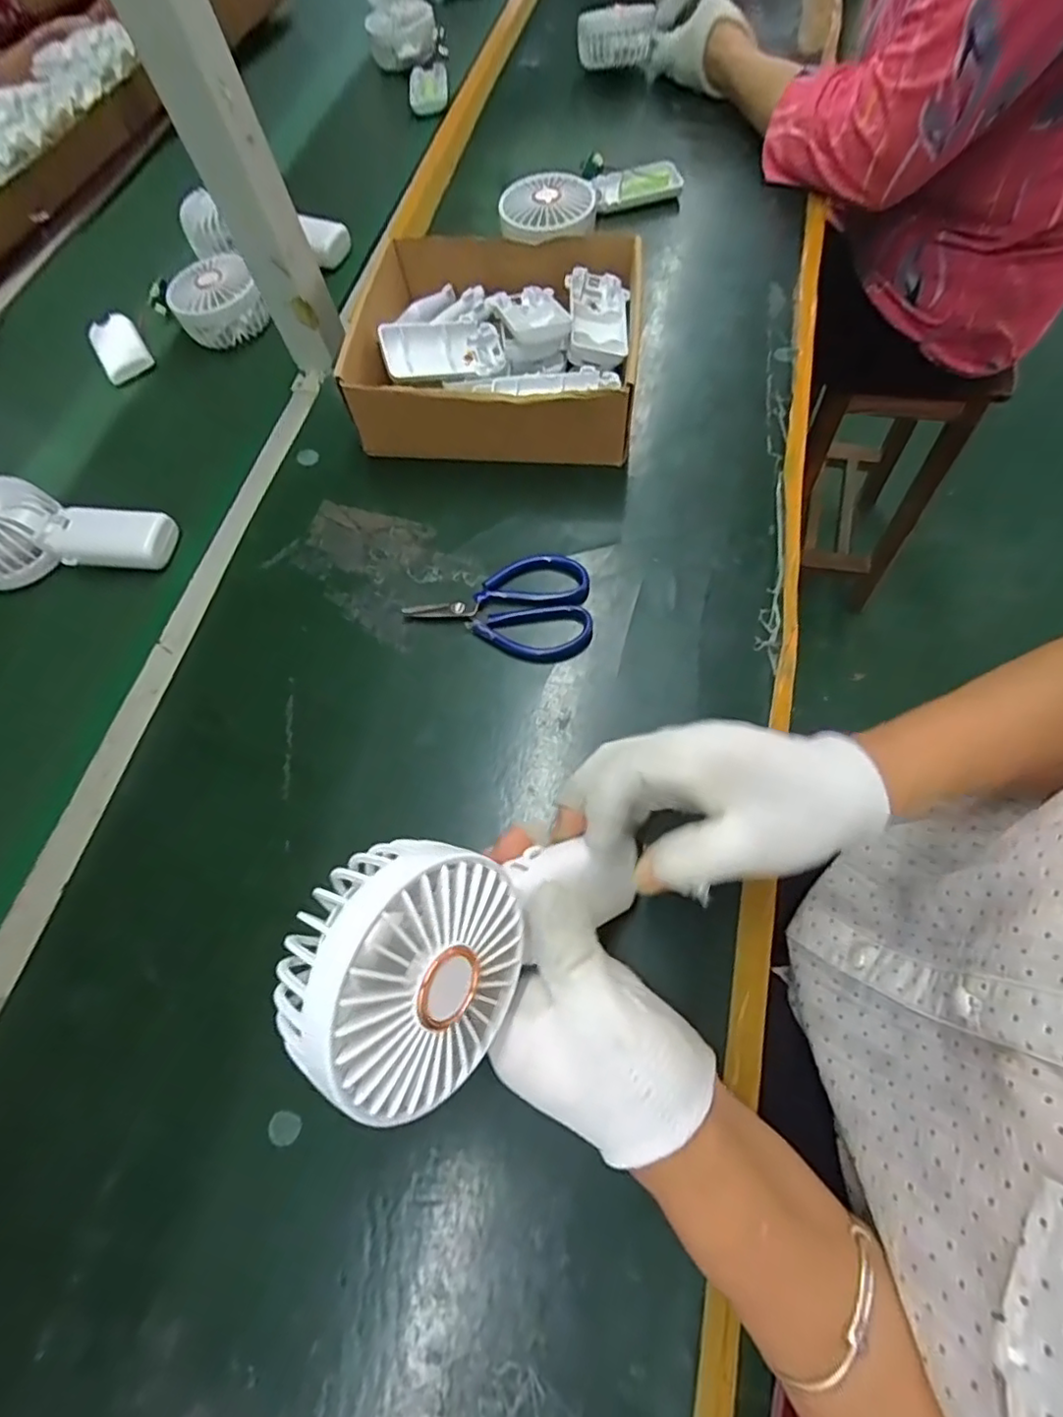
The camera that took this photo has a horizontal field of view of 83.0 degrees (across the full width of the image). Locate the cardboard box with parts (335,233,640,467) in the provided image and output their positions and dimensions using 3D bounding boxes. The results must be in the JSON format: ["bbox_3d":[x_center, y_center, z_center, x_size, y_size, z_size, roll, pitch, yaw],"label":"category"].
[{"bbox_3d":[-0.024,-0.290,0.482,0.213,0.065,0.192,5,67,5],"label":"cardboard box with parts"}]

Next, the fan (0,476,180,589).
[{"bbox_3d":[-0.370,-0.133,0.468,0.172,0.040,0.082,9,68,8],"label":"fan"}]

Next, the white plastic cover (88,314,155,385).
[{"bbox_3d":[-0.408,-0.358,0.593,0.045,0.010,0.084,-34,69,-11],"label":"white plastic cover"}]

